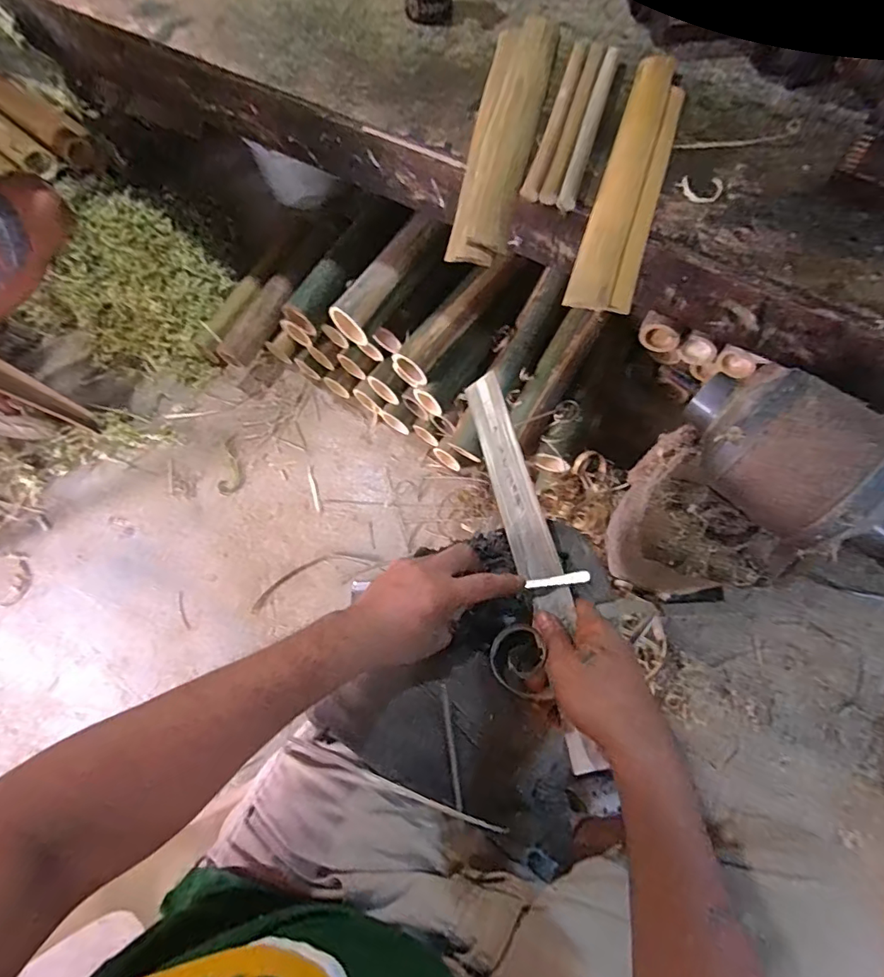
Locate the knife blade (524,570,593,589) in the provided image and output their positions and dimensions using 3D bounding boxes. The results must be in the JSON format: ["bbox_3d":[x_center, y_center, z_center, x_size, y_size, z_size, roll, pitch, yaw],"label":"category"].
[{"bbox_3d":[0.099,0.078,0.425,0.053,0.004,0.009,-14,65,25],"label":"knife blade"}]

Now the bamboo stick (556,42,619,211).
[{"bbox_3d":[0.175,-0.428,0.588,0.020,0.021,0.262,16,69,9],"label":"bamboo stick"}]

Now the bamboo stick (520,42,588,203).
[{"bbox_3d":[0.138,-0.443,0.594,0.020,0.016,0.266,16,69,9],"label":"bamboo stick"}]

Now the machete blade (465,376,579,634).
[{"bbox_3d":[0.069,-0.001,0.483,0.044,0.008,0.268,-31,58,28],"label":"machete blade"}]

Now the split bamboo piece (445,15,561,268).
[{"bbox_3d":[0.077,-0.428,0.595,0.072,0.019,0.408,11,69,7],"label":"split bamboo piece"}]

